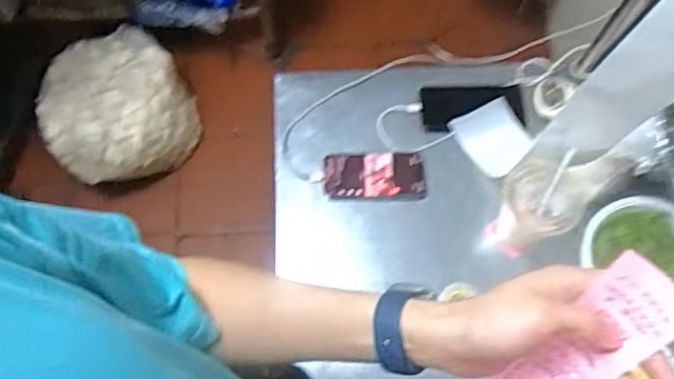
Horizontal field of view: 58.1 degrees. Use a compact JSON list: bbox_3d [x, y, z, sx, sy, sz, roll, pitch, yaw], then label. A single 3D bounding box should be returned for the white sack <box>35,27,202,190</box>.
[{"bbox_3d":[-0.593,-0.203,1.645,0.351,0.250,0.376,41,73,15],"label":"white sack"}]

